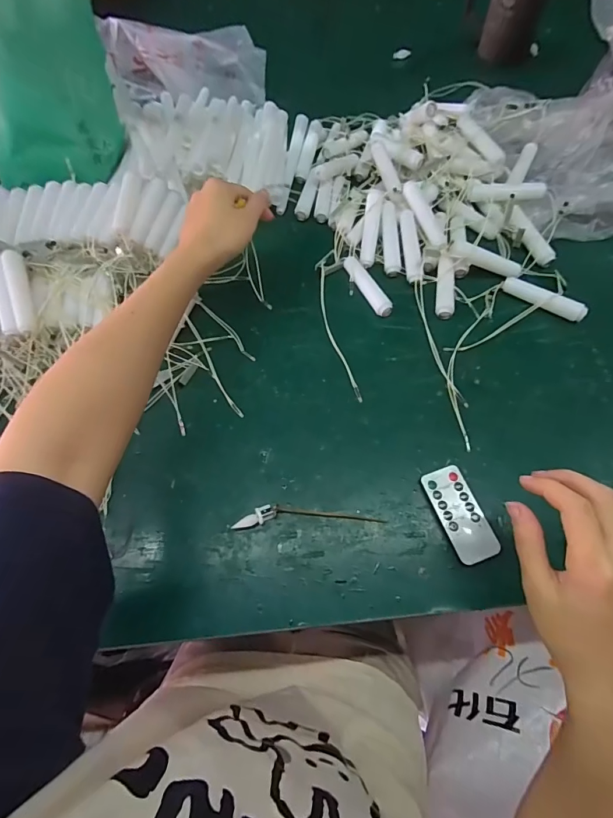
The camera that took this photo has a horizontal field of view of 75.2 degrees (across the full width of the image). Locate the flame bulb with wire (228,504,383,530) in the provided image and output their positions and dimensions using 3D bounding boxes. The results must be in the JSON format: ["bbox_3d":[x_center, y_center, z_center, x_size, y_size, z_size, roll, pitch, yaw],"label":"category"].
[{"bbox_3d":[0.002,0.097,0.366,0.135,0.011,0.020,-4,65,1],"label":"flame bulb with wire"}]

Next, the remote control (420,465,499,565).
[{"bbox_3d":[0.138,0.093,0.360,0.037,0.011,0.085,-18,66,-5],"label":"remote control"}]

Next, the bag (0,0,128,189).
[{"bbox_3d":[-0.334,-0.386,0.455,0.173,0.200,0.144,21,68,12],"label":"bag"}]

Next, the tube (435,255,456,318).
[{"bbox_3d":[0.161,-0.139,0.457,0.020,0.023,0.075,8,66,6],"label":"tube"}]

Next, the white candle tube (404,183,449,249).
[{"bbox_3d":[0.144,-0.231,0.480,0.021,0.019,0.095,-23,76,1],"label":"white candle tube"}]

